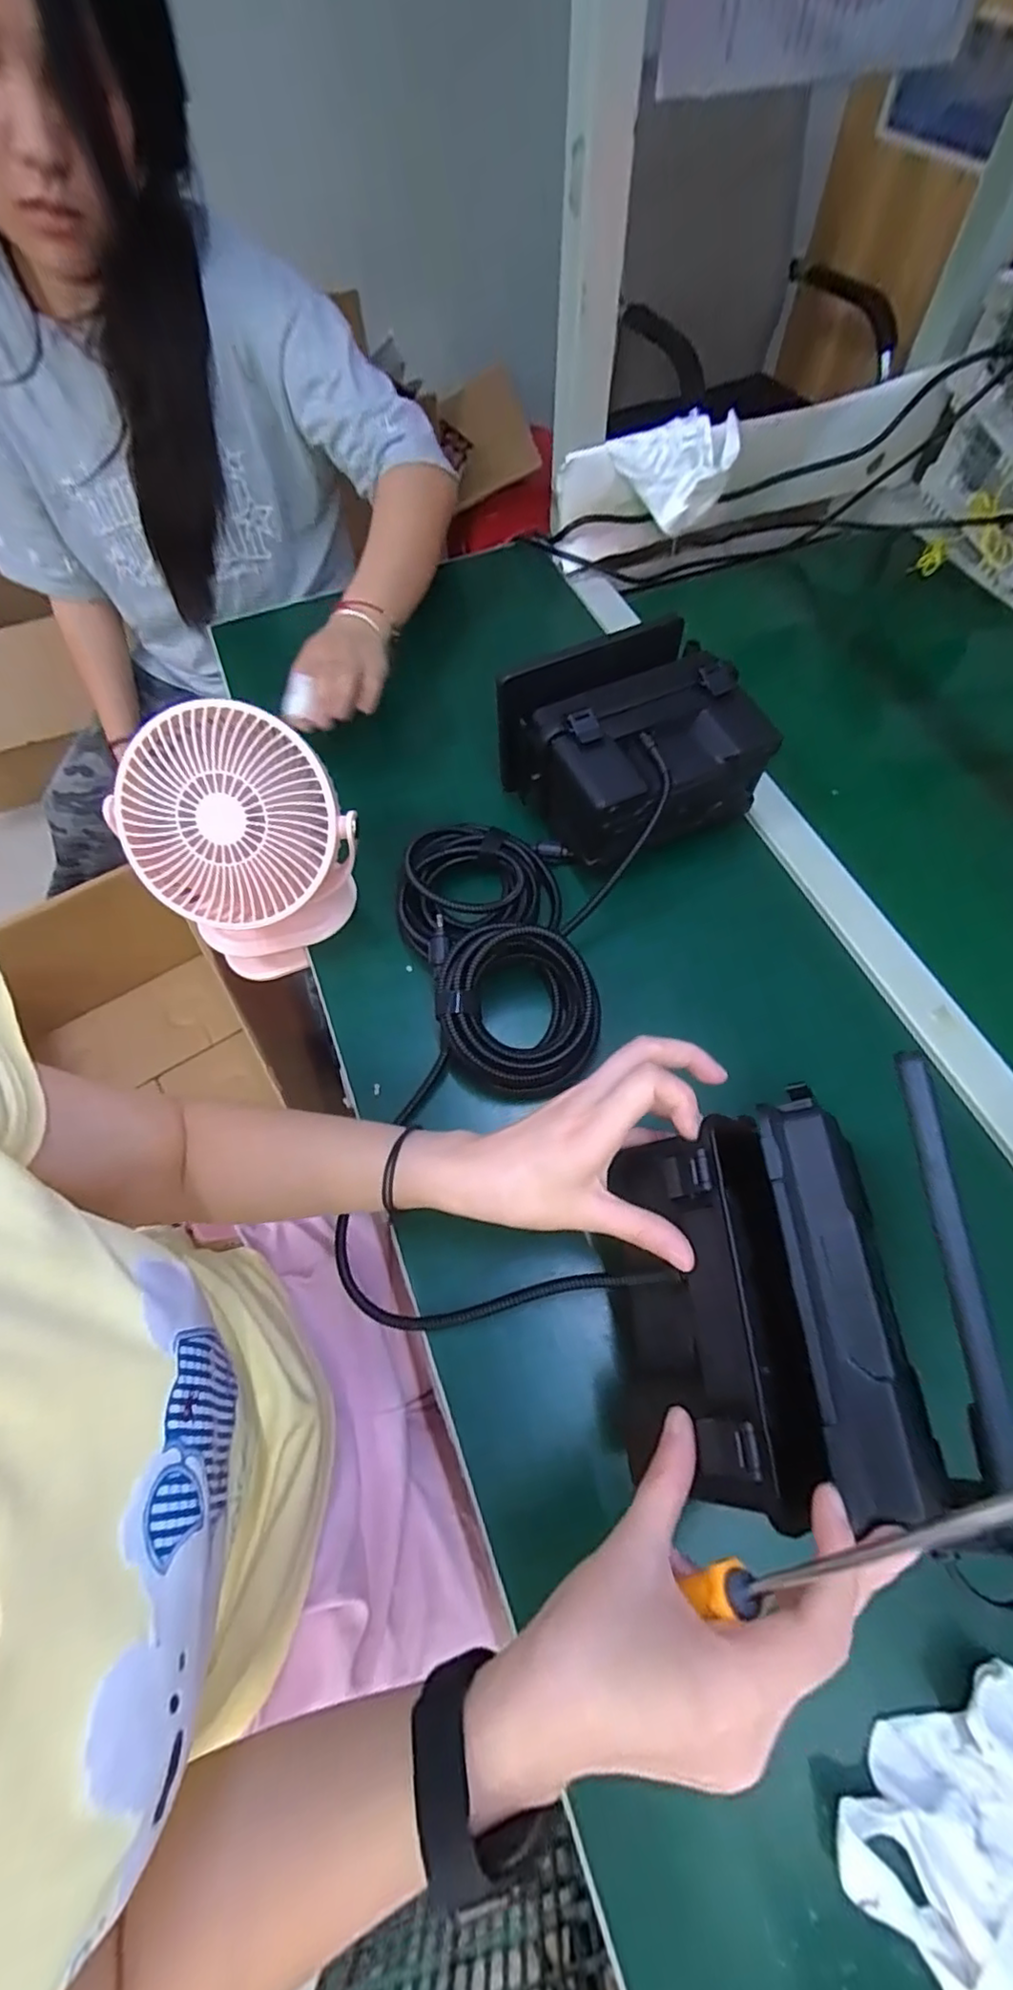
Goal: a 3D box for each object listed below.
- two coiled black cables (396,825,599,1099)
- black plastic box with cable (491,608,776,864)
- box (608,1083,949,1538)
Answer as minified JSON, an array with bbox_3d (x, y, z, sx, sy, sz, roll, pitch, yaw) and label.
[{"bbox_3d":[-0.011,-0.040,0.479,0.129,0.056,0.229,-9,63,-3],"label":"two coiled black cables"},{"bbox_3d":[0.102,-0.199,0.522,0.163,0.107,0.147,-27,65,-12],"label":"black plastic box with cable"},{"bbox_3d":[0.120,0.146,0.319,0.130,0.094,0.167,-17,59,31],"label":"box"}]

